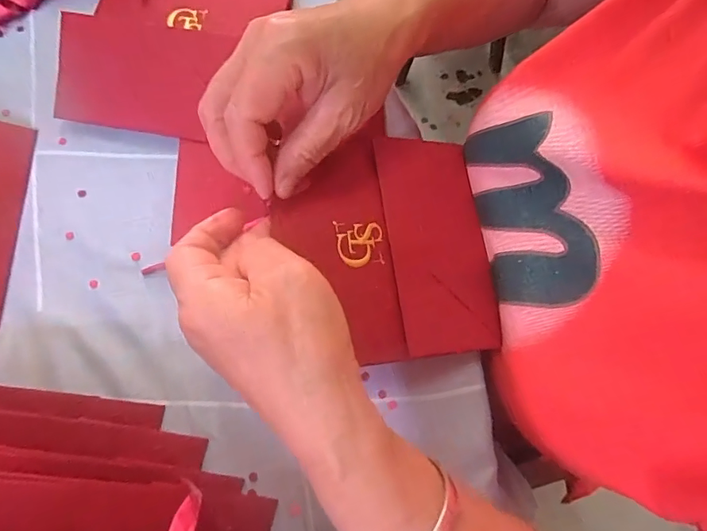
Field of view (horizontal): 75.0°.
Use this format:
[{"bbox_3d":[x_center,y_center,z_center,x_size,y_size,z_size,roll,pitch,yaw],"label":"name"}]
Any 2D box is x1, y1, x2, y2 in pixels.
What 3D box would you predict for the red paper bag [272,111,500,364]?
[{"bbox_3d":[0.021,-0.015,0.273,0.125,0.011,0.137,-4,79,-19],"label":"red paper bag"}]

